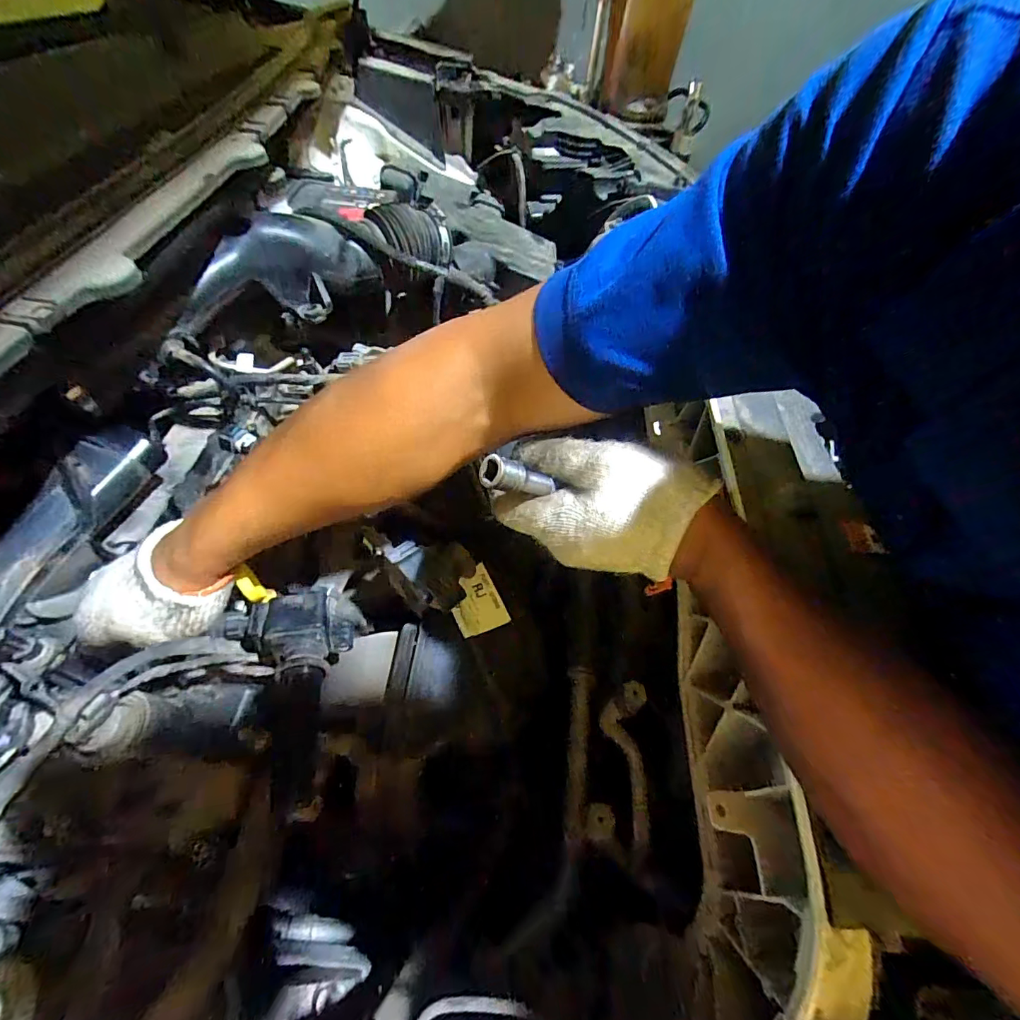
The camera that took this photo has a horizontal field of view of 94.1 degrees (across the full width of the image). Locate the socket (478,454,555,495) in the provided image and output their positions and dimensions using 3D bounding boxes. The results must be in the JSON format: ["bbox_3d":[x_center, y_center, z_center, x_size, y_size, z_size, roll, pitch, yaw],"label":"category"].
[{"bbox_3d":[0.006,-0.017,0.262,0.046,0.014,0.015,11,45,-38],"label":"socket"}]

